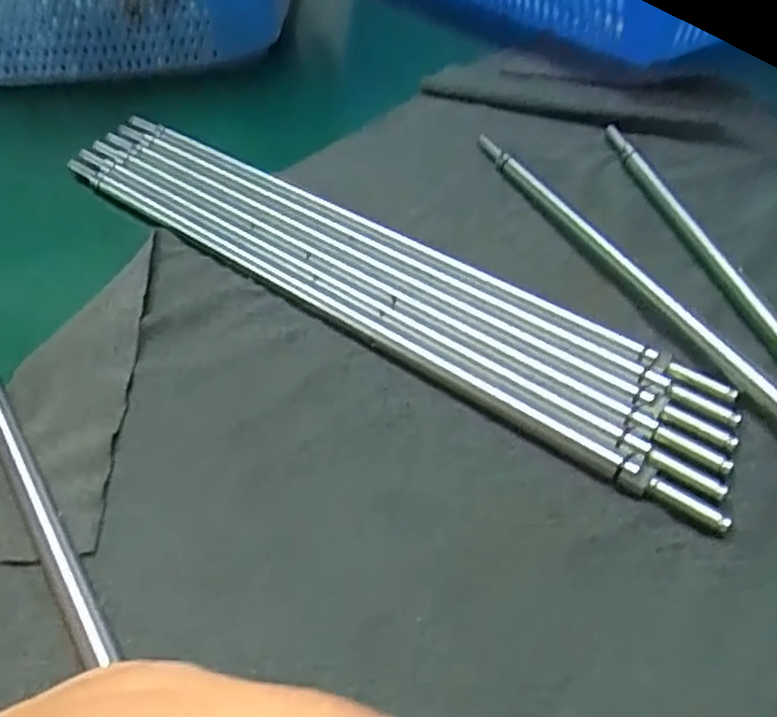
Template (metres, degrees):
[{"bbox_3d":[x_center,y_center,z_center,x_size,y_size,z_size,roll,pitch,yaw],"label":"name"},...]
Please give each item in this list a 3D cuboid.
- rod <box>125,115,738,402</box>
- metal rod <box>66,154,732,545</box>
[{"bbox_3d":[-0.012,-0.048,0.251,0.268,0.008,0.009,28,53,28],"label":"rod"},{"bbox_3d":[-0.024,-0.019,0.230,0.269,0.005,0.009,29,54,28],"label":"metal rod"}]

